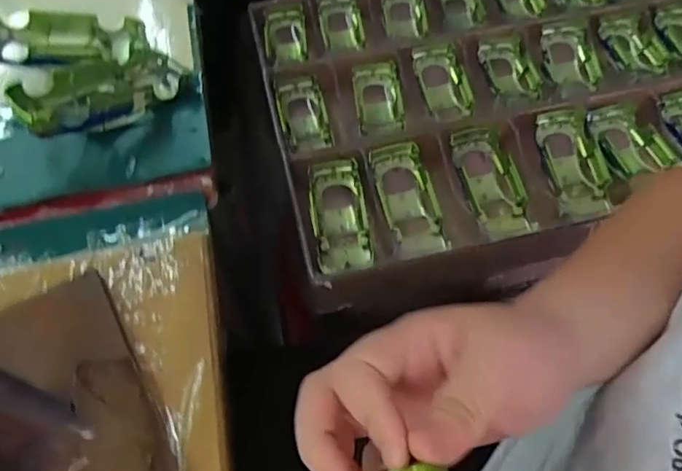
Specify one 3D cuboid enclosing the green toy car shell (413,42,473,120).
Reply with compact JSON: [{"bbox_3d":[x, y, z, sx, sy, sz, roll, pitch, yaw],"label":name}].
[{"bbox_3d":[0.121,-0.186,0.628,0.049,0.026,0.106,-13,71,-7],"label":"green toy car shell"}]

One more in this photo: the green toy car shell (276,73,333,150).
[{"bbox_3d":[-0.046,-0.142,0.616,0.053,0.033,0.106,-11,55,-6],"label":"green toy car shell"}]

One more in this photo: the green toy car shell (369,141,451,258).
[{"bbox_3d":[0.067,-0.037,0.527,0.054,0.041,0.118,-14,68,-8],"label":"green toy car shell"}]

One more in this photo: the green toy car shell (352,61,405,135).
[{"bbox_3d":[0.044,-0.158,0.619,0.052,0.037,0.103,-4,55,-1],"label":"green toy car shell"}]

